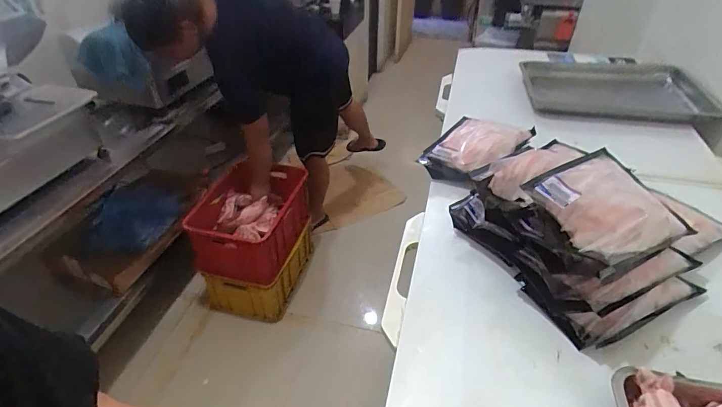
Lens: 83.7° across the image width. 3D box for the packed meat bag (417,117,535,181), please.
[{"bbox_3d":[0.274,-0.135,0.958,0.184,0.072,0.229,29,47,32],"label":"packed meat bag"}]

